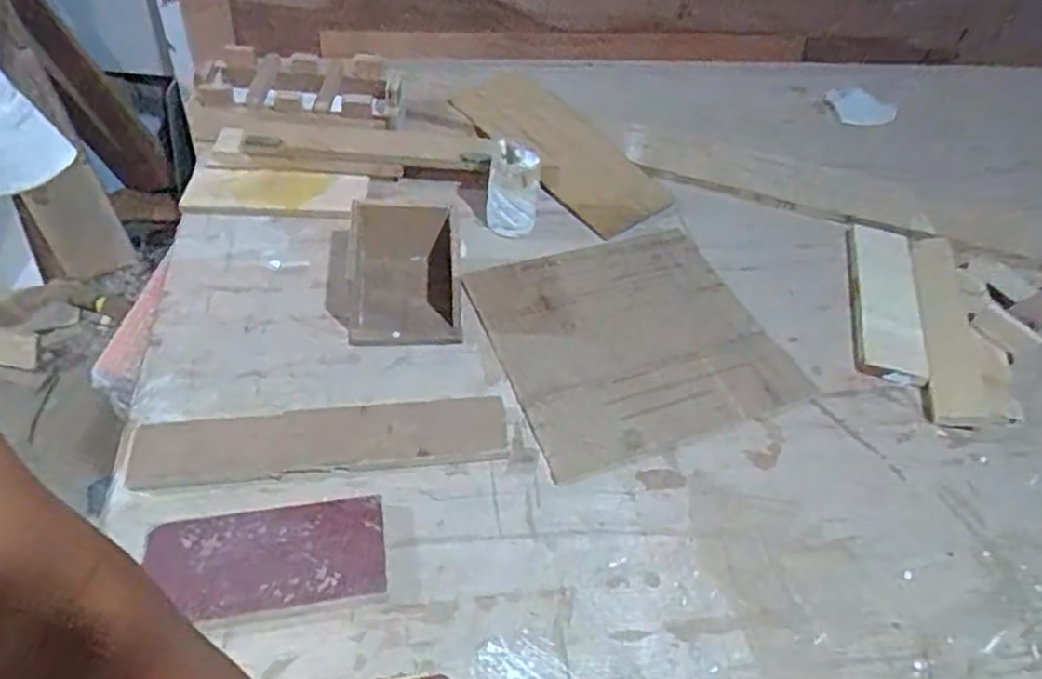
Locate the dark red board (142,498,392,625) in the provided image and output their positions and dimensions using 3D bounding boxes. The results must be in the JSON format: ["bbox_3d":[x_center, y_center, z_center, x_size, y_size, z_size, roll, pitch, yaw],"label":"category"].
[{"bbox_3d":[-0.212,0.188,0.576,0.187,0.023,0.087,-6,51,-10],"label":"dark red board"}]

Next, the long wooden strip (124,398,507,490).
[{"bbox_3d":[-0.188,0.094,0.654,0.343,0.022,0.064,-3,51,-9],"label":"long wooden strip"}]

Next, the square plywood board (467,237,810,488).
[{"bbox_3d":[0.124,-0.005,0.782,0.309,0.012,0.289,-16,54,-18],"label":"square plywood board"}]

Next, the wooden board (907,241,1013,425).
[{"bbox_3d":[0.521,-0.018,0.822,0.089,0.019,0.294,14,50,6],"label":"wooden board"}]

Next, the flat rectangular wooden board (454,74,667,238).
[{"bbox_3d":[0.053,-0.290,1.020,0.158,0.025,0.377,-27,58,-25],"label":"flat rectangular wooden board"}]

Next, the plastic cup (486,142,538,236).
[{"bbox_3d":[-0.012,-0.189,0.863,0.063,0.104,0.053,0,50,-6],"label":"plastic cup"}]

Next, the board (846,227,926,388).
[{"bbox_3d":[0.449,-0.053,0.851,0.079,0.020,0.260,14,50,6],"label":"board"}]

